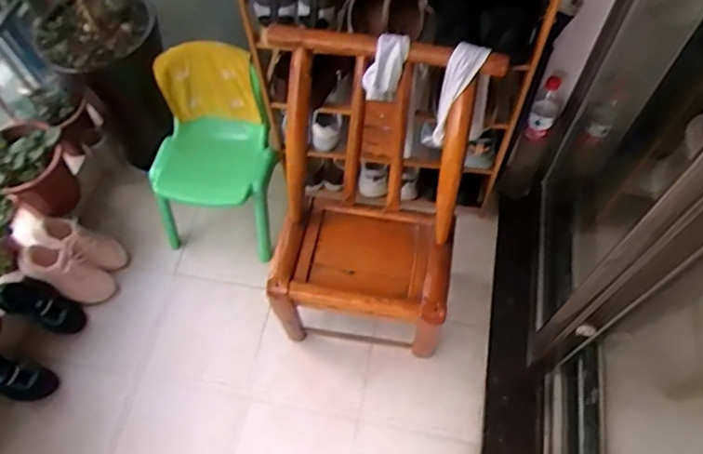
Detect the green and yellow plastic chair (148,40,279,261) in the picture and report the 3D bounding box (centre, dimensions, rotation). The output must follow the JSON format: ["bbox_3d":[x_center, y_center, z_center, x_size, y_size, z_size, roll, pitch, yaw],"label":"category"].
[{"bbox_3d":[-0.370,-0.195,1.452,0.316,0.477,0.318,11,62,9],"label":"green and yellow plastic chair"}]

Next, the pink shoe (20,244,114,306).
[{"bbox_3d":[-0.762,0.131,1.467,0.087,0.249,0.090,-8,54,40],"label":"pink shoe"}]

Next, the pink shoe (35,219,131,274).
[{"bbox_3d":[-0.734,0.048,1.504,0.068,0.246,0.104,-19,49,44],"label":"pink shoe"}]

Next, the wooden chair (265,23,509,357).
[{"bbox_3d":[0.051,-0.024,1.238,0.445,0.693,0.446,5,62,6],"label":"wooden chair"}]

